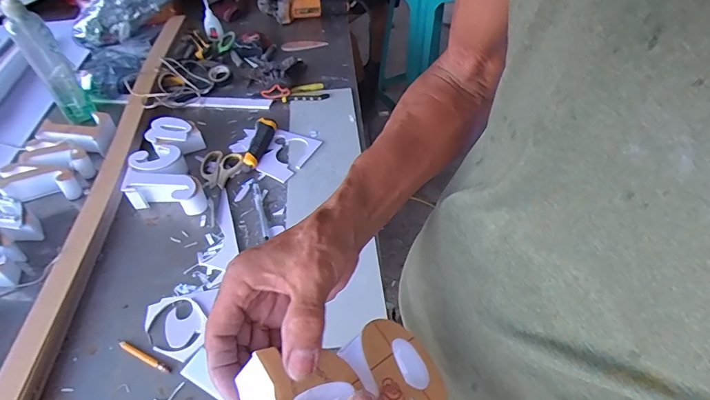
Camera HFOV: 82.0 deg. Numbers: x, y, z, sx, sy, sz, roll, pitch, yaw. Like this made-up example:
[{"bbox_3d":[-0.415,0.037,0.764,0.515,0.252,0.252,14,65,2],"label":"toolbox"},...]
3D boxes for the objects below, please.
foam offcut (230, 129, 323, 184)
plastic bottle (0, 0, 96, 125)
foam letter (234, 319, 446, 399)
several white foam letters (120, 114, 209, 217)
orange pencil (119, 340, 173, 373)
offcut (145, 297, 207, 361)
[{"bbox_3d":[-0.163,-0.100,0.802,0.158,0.013,0.122,22,52,20],"label":"foam offcut"},{"bbox_3d":[-0.602,-0.279,0.793,0.061,0.279,0.065,-31,52,-23],"label":"plastic bottle"},{"bbox_3d":[-0.002,0.124,0.264,0.124,0.053,0.068,-7,43,-31],"label":"foam letter"},{"bbox_3d":[-0.345,-0.065,0.751,0.127,0.049,0.242,-13,47,-8],"label":"several white foam letters"},{"bbox_3d":[-0.273,0.201,0.526,0.088,0.005,0.008,18,51,20],"label":"orange pencil"},{"bbox_3d":[-0.241,0.169,0.551,0.097,0.011,0.072,34,57,30],"label":"offcut"}]

